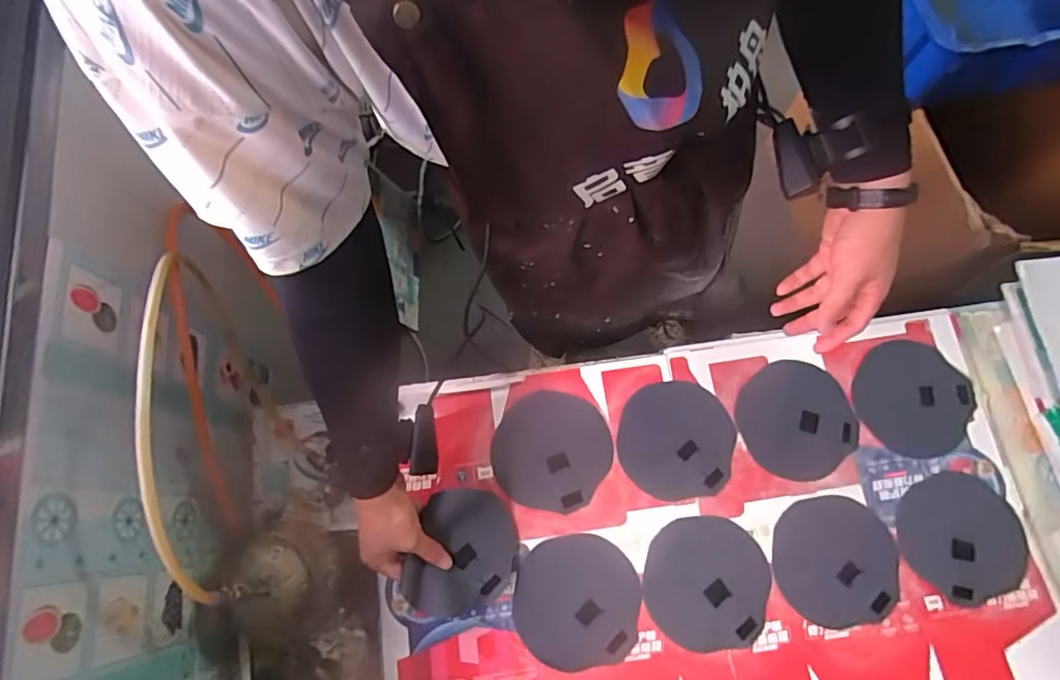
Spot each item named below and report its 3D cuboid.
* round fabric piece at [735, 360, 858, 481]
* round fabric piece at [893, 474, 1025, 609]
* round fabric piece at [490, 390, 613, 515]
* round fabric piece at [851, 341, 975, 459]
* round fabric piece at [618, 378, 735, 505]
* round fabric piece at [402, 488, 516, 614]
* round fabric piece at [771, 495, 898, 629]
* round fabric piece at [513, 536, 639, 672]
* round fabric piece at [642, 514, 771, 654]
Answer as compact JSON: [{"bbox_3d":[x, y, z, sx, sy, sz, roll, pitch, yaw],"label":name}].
[{"bbox_3d":[0.336,0.101,0.711,0.141,0.005,0.140,0,76,-1],"label":"round fabric piece"},{"bbox_3d":[0.515,0.232,0.670,0.147,0.006,0.138,0,76,-1],"label":"round fabric piece"},{"bbox_3d":[0.027,0.138,0.705,0.143,0.007,0.141,9,76,2],"label":"round fabric piece"},{"bbox_3d":[0.488,0.078,0.719,0.137,0.009,0.143,0,77,1],"label":"round fabric piece"},{"bbox_3d":[0.184,0.126,0.708,0.140,0.010,0.143,0,76,-1],"label":"round fabric piece"},{"bbox_3d":[-0.077,0.247,0.654,0.122,0.014,0.137,20,75,-22],"label":"round fabric piece"},{"bbox_3d":[0.362,0.261,0.665,0.145,0.006,0.139,0,76,-1],"label":"round fabric piece"},{"bbox_3d":[0.055,0.306,0.661,0.142,0.008,0.140,-1,76,-1],"label":"round fabric piece"},{"bbox_3d":[0.208,0.286,0.662,0.141,0.007,0.143,-1,76,4],"label":"round fabric piece"}]

